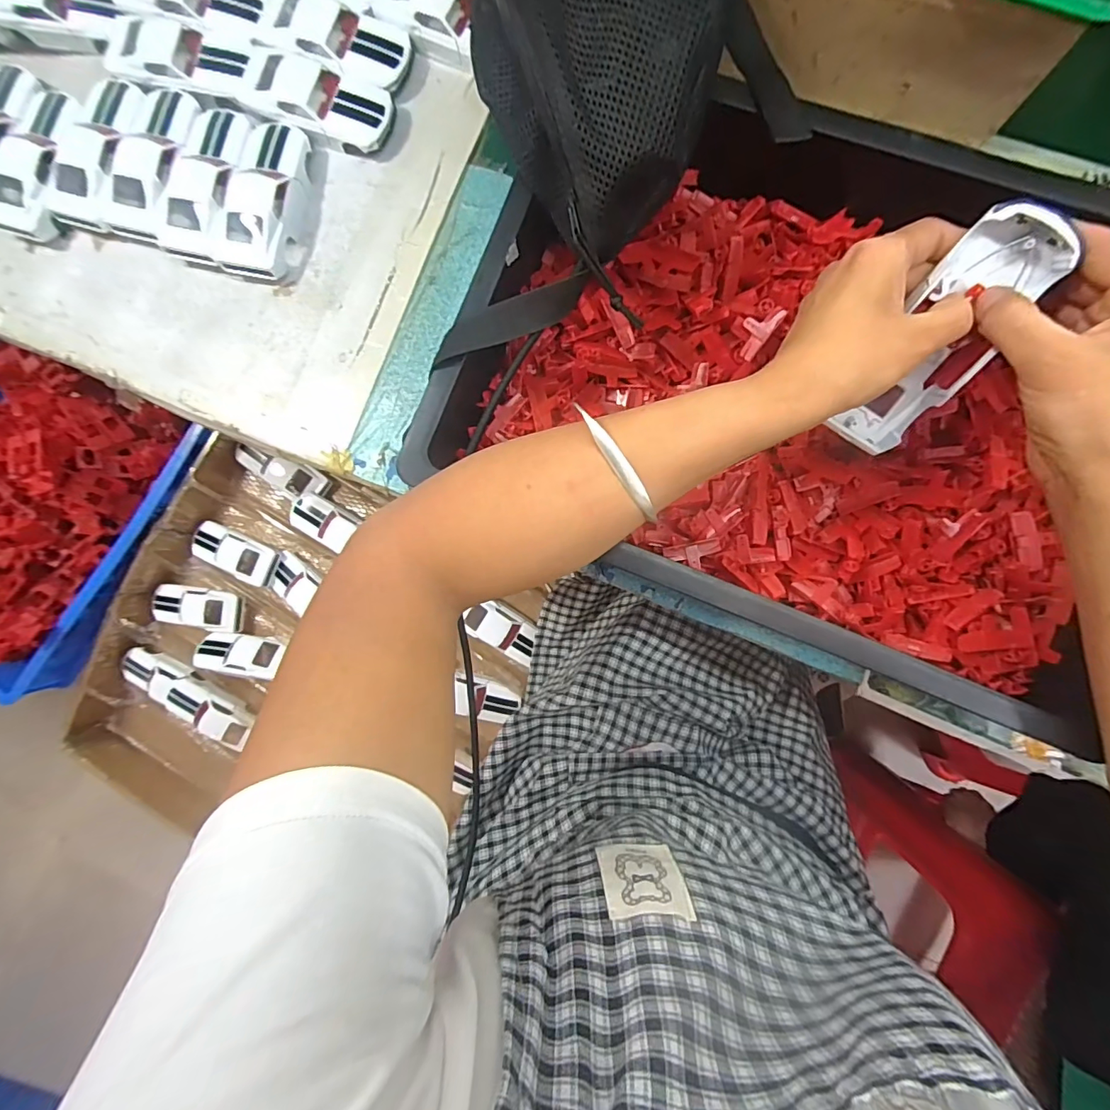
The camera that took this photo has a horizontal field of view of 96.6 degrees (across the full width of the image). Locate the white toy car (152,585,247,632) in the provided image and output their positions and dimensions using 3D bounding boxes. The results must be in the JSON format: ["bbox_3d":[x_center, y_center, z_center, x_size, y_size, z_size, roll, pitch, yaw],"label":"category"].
[{"bbox_3d":[-0.475,0.070,0.659,0.124,0.032,0.050,9,87,5],"label":"white toy car"}]

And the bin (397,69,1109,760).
[{"bbox_3d":[0.159,-0.109,0.326,0.444,0.087,0.305,20,88,6],"label":"bin"}]

